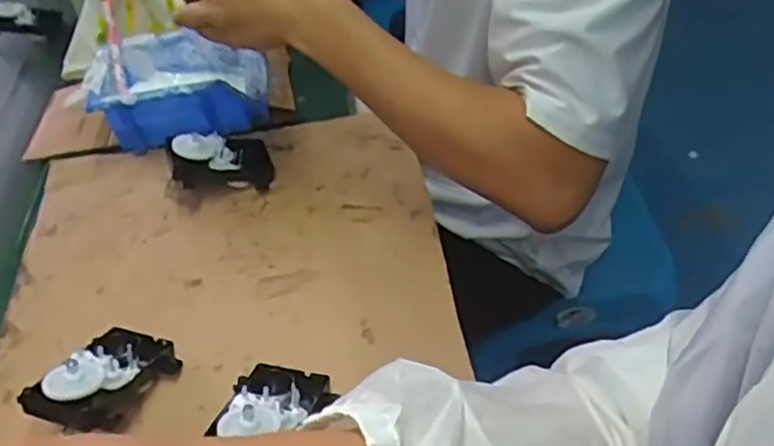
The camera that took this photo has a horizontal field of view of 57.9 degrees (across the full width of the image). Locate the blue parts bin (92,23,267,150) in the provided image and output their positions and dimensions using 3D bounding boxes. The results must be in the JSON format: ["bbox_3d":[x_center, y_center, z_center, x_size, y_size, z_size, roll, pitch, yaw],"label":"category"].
[{"bbox_3d":[-0.237,-0.159,0.817,0.192,0.071,0.134,-5,43,2],"label":"blue parts bin"}]

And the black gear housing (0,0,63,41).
[{"bbox_3d":[-0.573,-0.319,1.103,0.113,0.051,0.029,-10,36,-45],"label":"black gear housing"}]

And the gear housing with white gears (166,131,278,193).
[{"bbox_3d":[-0.171,-0.066,0.725,0.098,0.052,0.064,-17,44,-11],"label":"gear housing with white gears"}]

